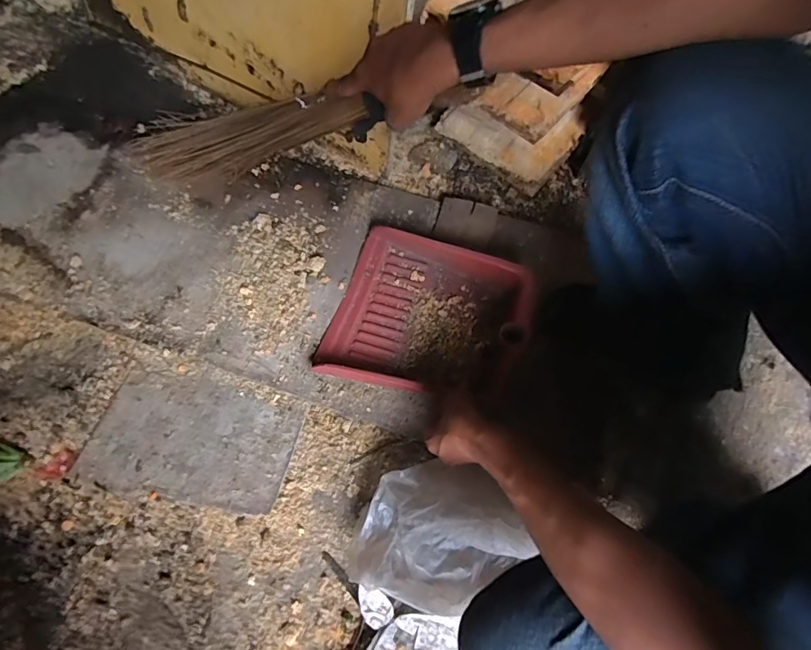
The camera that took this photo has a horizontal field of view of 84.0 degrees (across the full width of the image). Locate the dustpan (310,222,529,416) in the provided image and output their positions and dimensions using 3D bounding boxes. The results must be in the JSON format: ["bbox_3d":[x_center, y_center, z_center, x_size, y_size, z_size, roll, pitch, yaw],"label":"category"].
[{"bbox_3d":[0.031,-0.014,0.663,0.274,0.066,0.245,16,65,8],"label":"dustpan"}]

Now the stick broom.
[{"bbox_3d":[-0.213,-0.244,0.584,0.417,0.069,0.054,3,61,29],"label":"stick broom"}]

